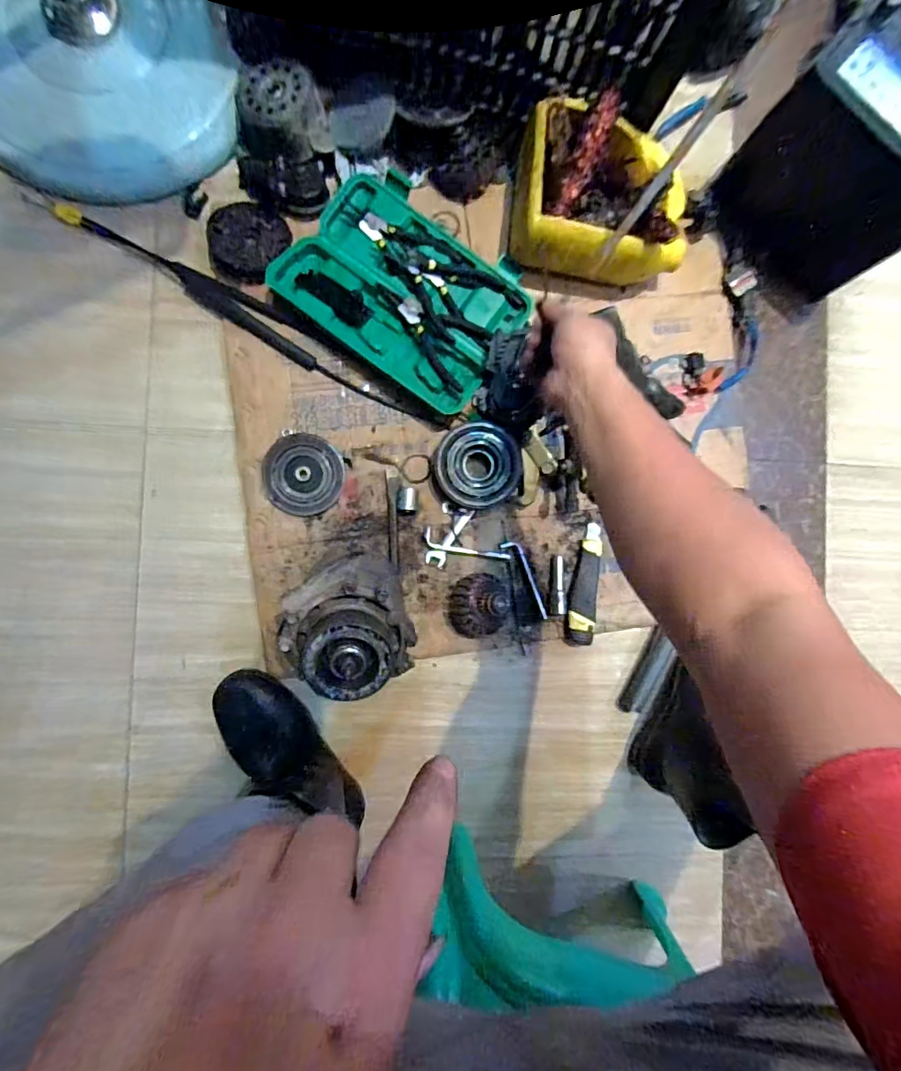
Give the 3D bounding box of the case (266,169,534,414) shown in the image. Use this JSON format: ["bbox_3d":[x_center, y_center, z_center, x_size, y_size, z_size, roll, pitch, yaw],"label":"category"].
[{"bbox_3d":[-0.058,-0.325,0.664,0.302,0.032,0.224,37,85,-3],"label":"case"}]

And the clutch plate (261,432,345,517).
[{"bbox_3d":[-0.193,-0.080,0.657,0.099,0.016,0.106,0,89,-4],"label":"clutch plate"}]

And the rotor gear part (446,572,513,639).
[{"bbox_3d":[0.035,0.090,0.654,0.078,0.058,0.075,0,89,-4],"label":"rotor gear part"}]

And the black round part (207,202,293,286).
[{"bbox_3d":[-0.262,-0.383,0.653,0.099,0.019,0.103,-3,90,-4],"label":"black round part"}]

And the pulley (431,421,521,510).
[{"bbox_3d":[0.034,-0.091,0.660,0.114,0.045,0.108,-2,90,-4],"label":"pulley"}]

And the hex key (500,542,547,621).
[{"bbox_3d":[0.108,0.058,0.682,0.023,0.006,0.117,-31,92,-4],"label":"hex key"}]

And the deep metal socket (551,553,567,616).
[{"bbox_3d":[0.149,0.068,0.681,0.020,0.015,0.080,3,89,-4],"label":"deep metal socket"}]

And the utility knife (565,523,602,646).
[{"bbox_3d":[0.186,0.067,0.684,0.034,0.022,0.166,9,89,-4],"label":"utility knife"}]

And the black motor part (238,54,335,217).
[{"bbox_3d":[-0.217,-0.508,0.647,0.125,0.077,0.164,9,89,-4],"label":"black motor part"}]

